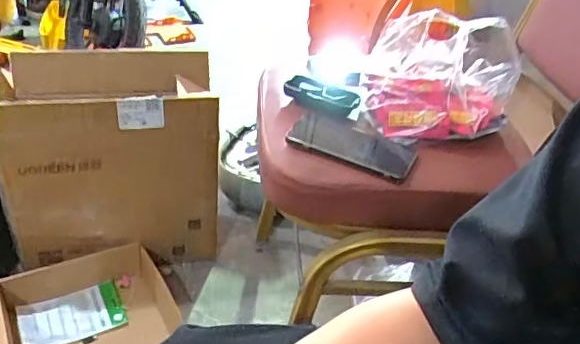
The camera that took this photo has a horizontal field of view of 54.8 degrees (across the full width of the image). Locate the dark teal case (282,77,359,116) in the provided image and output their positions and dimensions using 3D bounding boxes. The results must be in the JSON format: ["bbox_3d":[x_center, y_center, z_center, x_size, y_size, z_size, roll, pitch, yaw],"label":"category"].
[{"bbox_3d":[0.045,-0.112,0.822,0.110,0.029,0.043,19,37,17],"label":"dark teal case"}]

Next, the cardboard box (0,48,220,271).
[{"bbox_3d":[-0.354,-0.034,1.151,0.380,0.372,0.263,-4,37,-14],"label":"cardboard box"}]

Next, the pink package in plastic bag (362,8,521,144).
[{"bbox_3d":[0.212,-0.139,0.789,0.193,0.131,0.158,5,36,-2],"label":"pink package in plastic bag"}]

